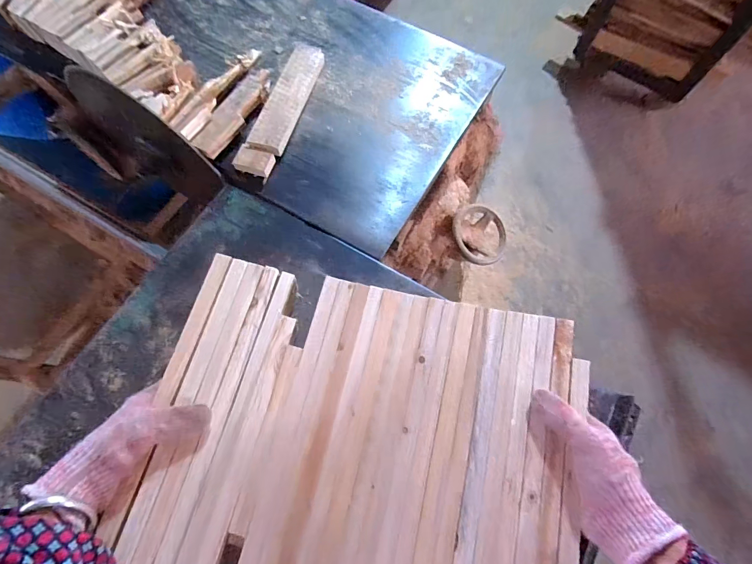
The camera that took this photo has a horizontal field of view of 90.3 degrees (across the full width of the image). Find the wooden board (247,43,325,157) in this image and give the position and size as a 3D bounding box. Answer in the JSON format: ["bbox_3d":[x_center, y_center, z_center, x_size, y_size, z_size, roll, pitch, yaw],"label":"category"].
[{"bbox_3d":[-0.132,-0.281,0.565,0.054,0.014,0.213,16,70,2],"label":"wooden board"}]

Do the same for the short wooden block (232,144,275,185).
[{"bbox_3d":[-0.172,-0.169,0.529,0.050,0.023,0.037,23,74,7],"label":"short wooden block"}]

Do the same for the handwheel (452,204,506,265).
[{"bbox_3d":[0.162,-0.075,0.596,0.089,0.025,0.097,3,82,-19],"label":"handwheel"}]

